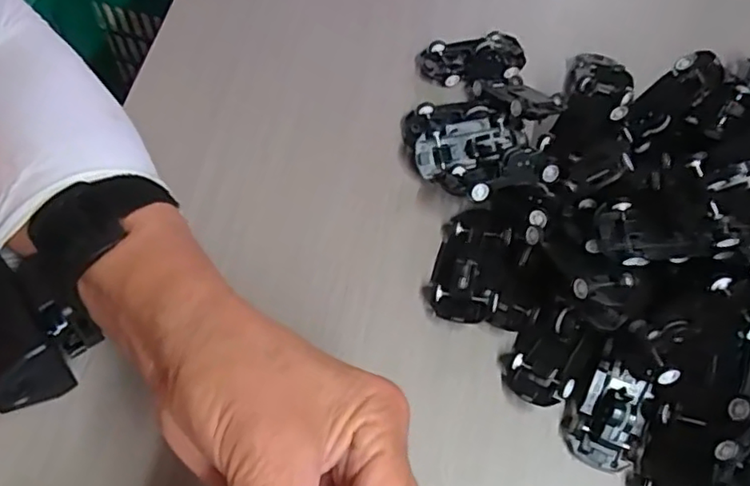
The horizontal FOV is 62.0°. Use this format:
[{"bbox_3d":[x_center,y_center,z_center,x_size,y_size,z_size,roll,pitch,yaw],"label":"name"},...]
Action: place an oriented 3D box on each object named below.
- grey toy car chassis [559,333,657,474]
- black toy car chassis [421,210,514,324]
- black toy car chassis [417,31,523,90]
[{"bbox_3d":[0.107,0.076,0.280,0.033,0.016,0.050,31,89,9],"label":"grey toy car chassis"},{"bbox_3d":[0.047,0.011,0.313,0.033,0.018,0.061,18,62,5],"label":"black toy car chassis"},{"bbox_3d":[0.059,-0.108,0.377,0.063,0.017,0.033,-3,62,-6],"label":"black toy car chassis"}]

